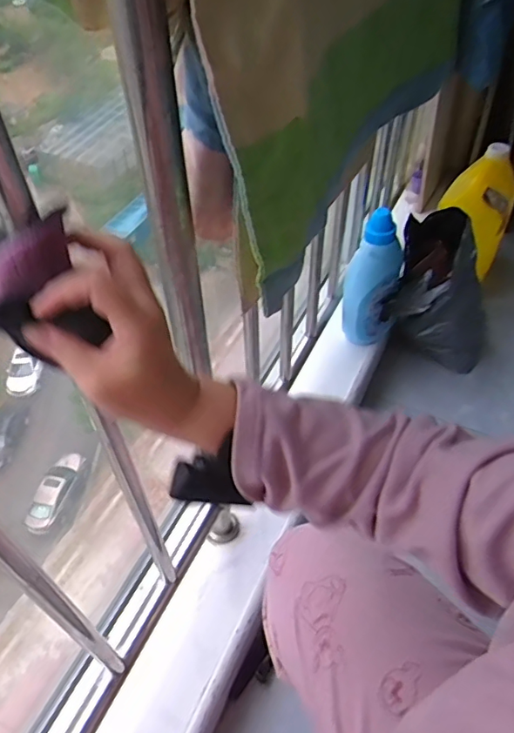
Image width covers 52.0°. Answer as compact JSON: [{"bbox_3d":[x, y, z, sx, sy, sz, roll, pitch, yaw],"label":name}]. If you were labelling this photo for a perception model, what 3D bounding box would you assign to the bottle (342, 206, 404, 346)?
[{"bbox_3d":[0.244,-0.180,1.103,0.091,0.297,0.084,-1,49,1],"label":"bottle"}]

